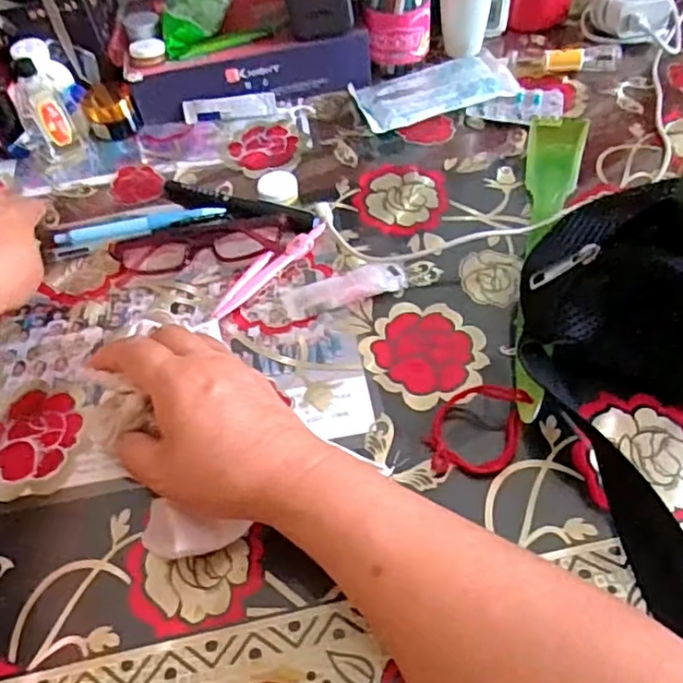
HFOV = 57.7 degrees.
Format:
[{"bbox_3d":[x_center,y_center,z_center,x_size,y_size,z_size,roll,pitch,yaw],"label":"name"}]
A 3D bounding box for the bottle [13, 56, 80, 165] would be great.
[{"bbox_3d":[-0.249,-0.194,0.523,0.034,0.083,0.028,-28,56,-15],"label":"bottle"}]

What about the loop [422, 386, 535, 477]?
[{"bbox_3d":[0.075,0.049,0.347,0.048,0.017,0.055,17,57,17],"label":"loop"}]

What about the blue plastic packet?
[{"bbox_3d":[0.081,-0.222,0.549,0.136,0.015,0.074,-20,54,-9],"label":"blue plastic packet"}]

